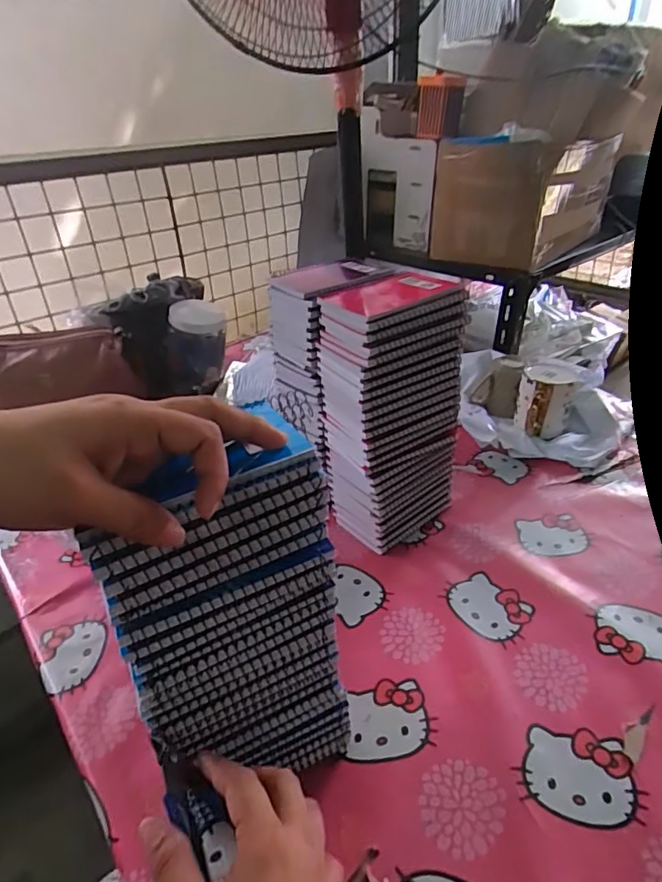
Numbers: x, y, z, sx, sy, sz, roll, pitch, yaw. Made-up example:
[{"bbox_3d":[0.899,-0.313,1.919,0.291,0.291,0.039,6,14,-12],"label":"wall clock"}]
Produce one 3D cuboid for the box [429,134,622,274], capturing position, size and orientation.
[{"bbox_3d":[0.392,-0.513,1.092,0.251,0.208,0.370,23,40,35],"label":"box"}]

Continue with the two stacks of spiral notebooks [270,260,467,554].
[{"bbox_3d":[0.037,-0.047,0.646,0.133,0.287,0.206,-22,37,-27],"label":"two stacks of spiral notebooks"}]

